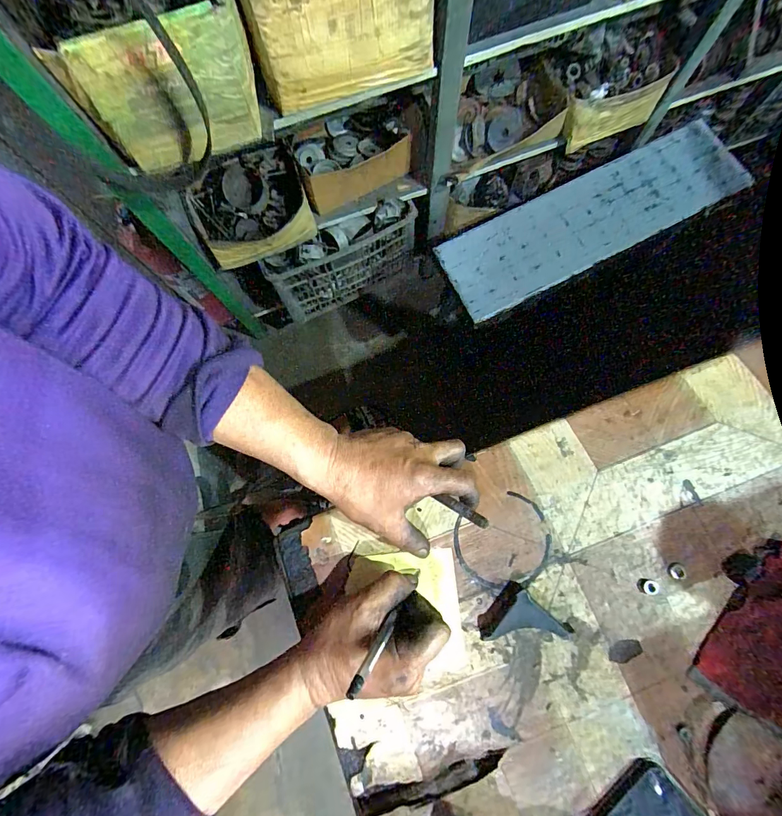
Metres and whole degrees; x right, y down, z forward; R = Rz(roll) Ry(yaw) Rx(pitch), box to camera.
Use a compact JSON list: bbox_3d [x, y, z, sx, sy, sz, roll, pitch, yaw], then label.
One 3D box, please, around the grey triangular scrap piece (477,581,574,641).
[{"bbox_3d":[0.117,0.184,0.346,0.075,0.027,0.042,-8,78,0],"label":"grey triangular scrap piece"}]

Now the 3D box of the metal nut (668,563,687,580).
[{"bbox_3d":[0.270,0.155,0.359,0.016,0.004,0.014,16,79,5],"label":"metal nut"}]

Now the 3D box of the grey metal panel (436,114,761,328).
[{"bbox_3d":[0.449,-0.427,0.855,0.690,0.027,0.204,-26,79,-4],"label":"grey metal panel"}]

